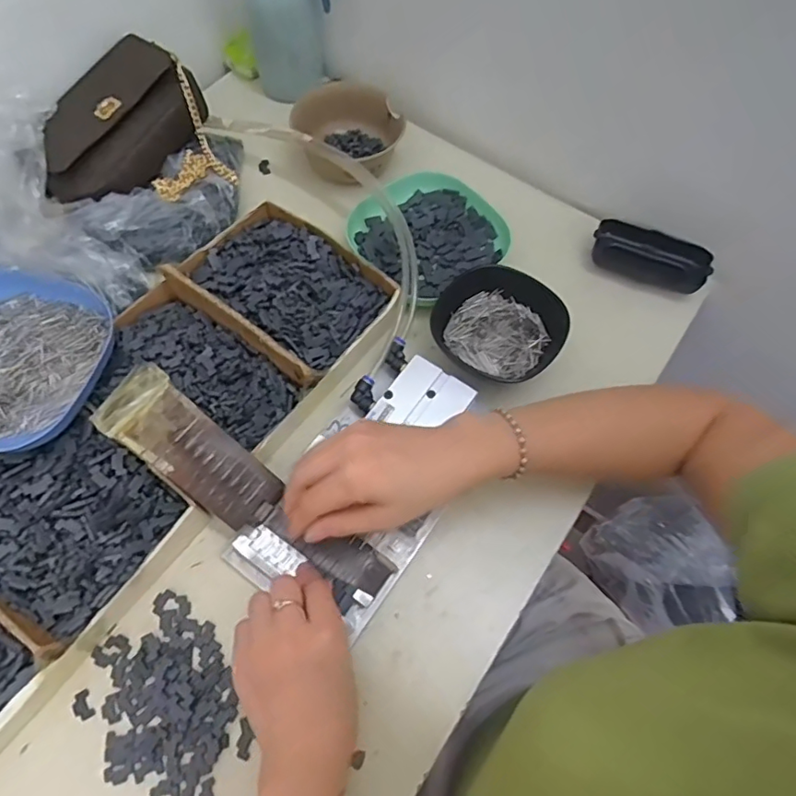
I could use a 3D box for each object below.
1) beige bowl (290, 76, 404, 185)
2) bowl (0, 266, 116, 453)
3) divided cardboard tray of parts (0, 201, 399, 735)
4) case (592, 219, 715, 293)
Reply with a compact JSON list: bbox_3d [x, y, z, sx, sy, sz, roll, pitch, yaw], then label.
[{"bbox_3d":[-0.049,-0.271,0.564,0.114,0.050,0.097,-8,64,-6],"label":"beige bowl"},{"bbox_3d":[-0.293,-0.032,0.416,0.127,0.032,0.145,18,65,7],"label":"bowl"},{"bbox_3d":[-0.205,0.030,0.419,0.172,0.046,0.485,35,68,14],"label":"divided cardboard tray of parts"},{"bbox_3d":[0.243,-0.138,0.536,0.109,0.035,0.047,21,65,9],"label":"case"}]

